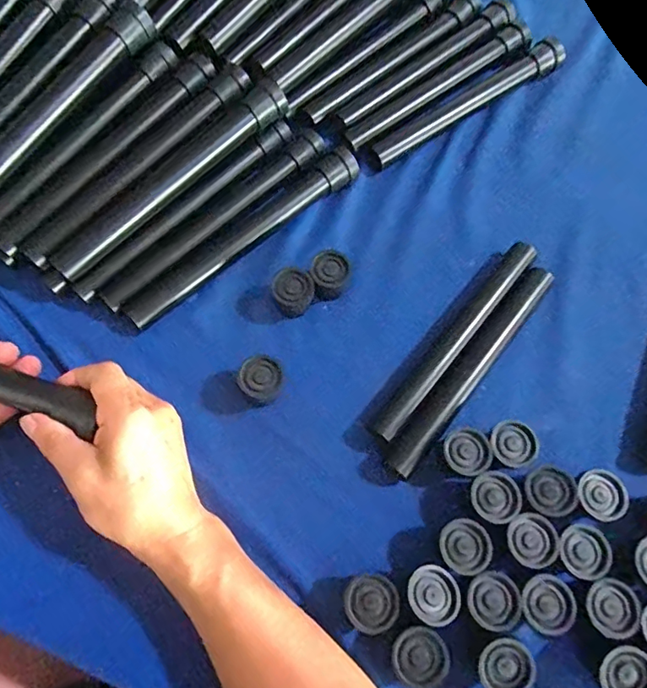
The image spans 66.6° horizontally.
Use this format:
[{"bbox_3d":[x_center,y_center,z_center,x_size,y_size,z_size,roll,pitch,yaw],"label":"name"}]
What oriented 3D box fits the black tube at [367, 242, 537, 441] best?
[{"bbox_3d":[0.113,-0.006,0.421,0.022,0.023,0.218,39,73,12],"label":"black tube"}]

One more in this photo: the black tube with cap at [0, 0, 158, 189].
[{"bbox_3d":[-0.229,-0.197,0.415,0.023,0.028,0.246,31,72,9],"label":"black tube with cap"}]

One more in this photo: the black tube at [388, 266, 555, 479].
[{"bbox_3d":[0.123,0.017,0.412,0.026,0.020,0.220,38,73,12],"label":"black tube"}]

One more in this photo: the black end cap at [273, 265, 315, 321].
[{"bbox_3d":[-0.026,-0.048,0.423,0.034,0.025,0.039,-32,74,-13],"label":"black end cap"}]

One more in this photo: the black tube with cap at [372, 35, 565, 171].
[{"bbox_3d":[0.150,-0.249,0.502,0.239,0.023,0.026,-33,74,-13],"label":"black tube with cap"}]

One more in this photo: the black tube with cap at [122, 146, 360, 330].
[{"bbox_3d":[-0.068,-0.098,0.441,0.245,0.024,0.027,-39,75,-15],"label":"black tube with cap"}]

